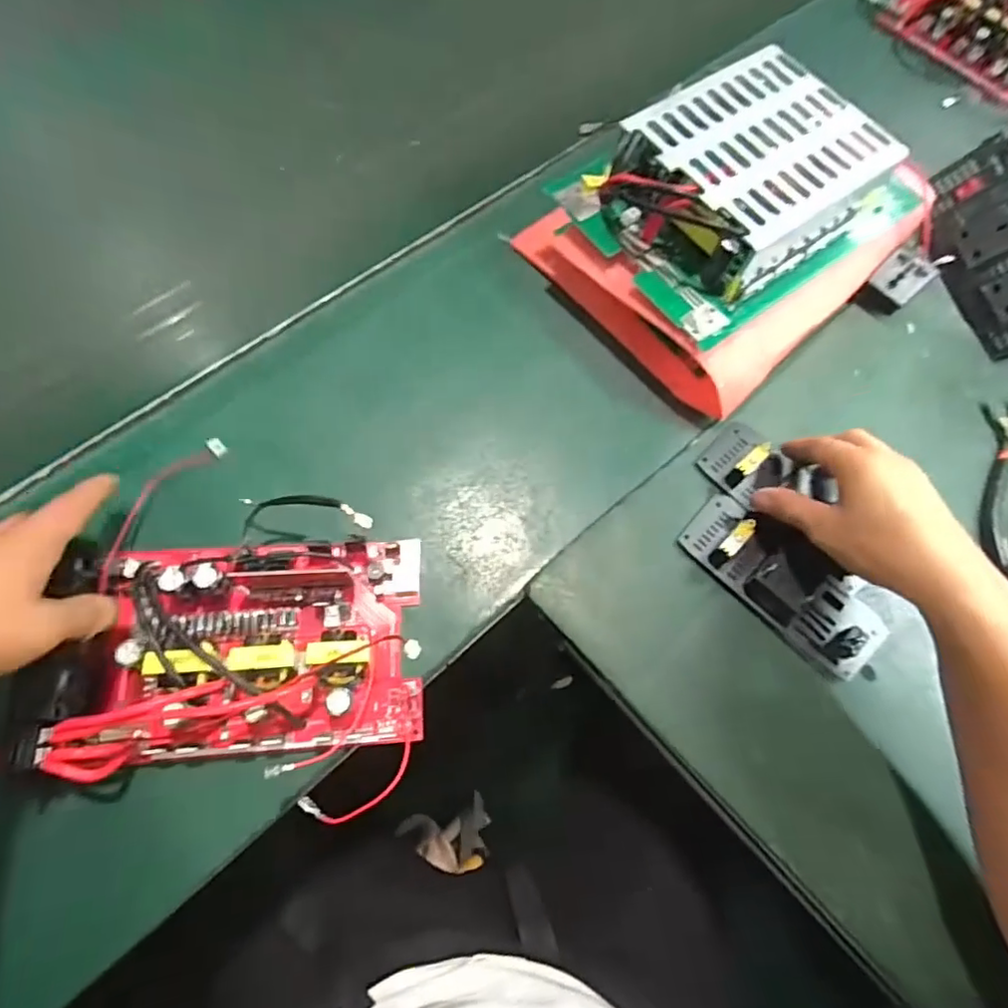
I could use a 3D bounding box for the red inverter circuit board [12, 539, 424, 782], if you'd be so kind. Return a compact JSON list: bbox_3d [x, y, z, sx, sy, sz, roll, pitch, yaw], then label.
[{"bbox_3d":[-0.156,0.086,0.359,0.204,0.060,0.133,-1,68,-4],"label":"red inverter circuit board"}]

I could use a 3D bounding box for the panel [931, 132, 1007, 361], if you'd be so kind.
[{"bbox_3d":[0.419,-0.218,0.506,0.018,0.076,0.185,7,66,-35],"label":"panel"}]

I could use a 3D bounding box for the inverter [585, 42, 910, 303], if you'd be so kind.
[{"bbox_3d":[0.178,-0.244,0.443,0.176,0.057,0.142,-34,74,-15],"label":"inverter"}]

